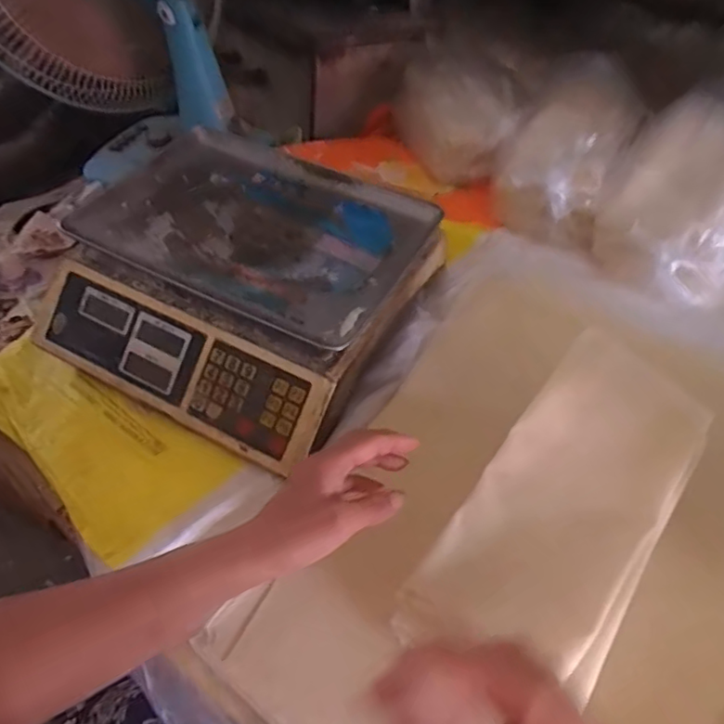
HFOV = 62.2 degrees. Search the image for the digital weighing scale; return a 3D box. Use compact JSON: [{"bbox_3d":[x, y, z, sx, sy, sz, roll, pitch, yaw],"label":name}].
[{"bbox_3d":[-0.127,-0.091,0.623,0.330,0.100,0.303,22,54,19],"label":"digital weighing scale"}]

